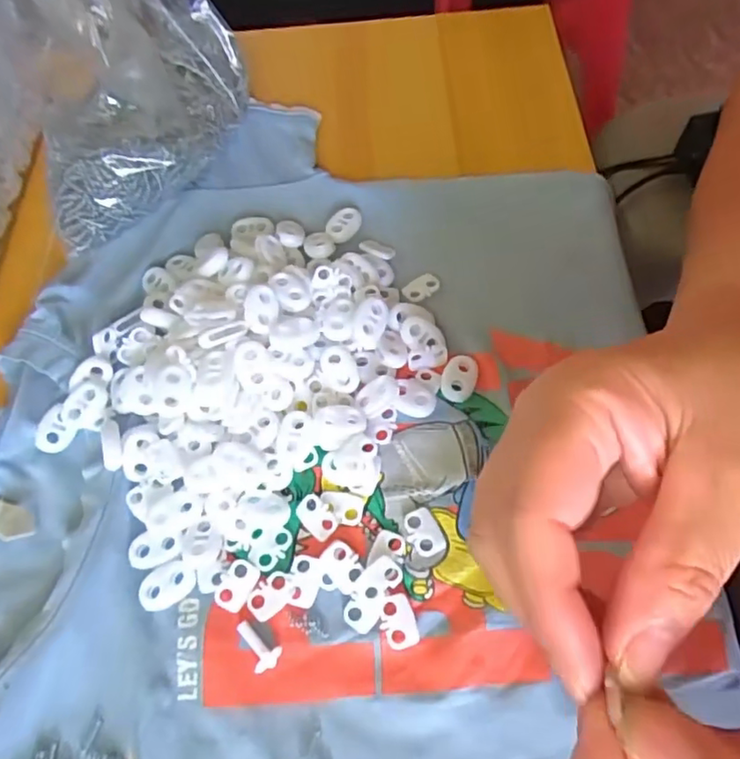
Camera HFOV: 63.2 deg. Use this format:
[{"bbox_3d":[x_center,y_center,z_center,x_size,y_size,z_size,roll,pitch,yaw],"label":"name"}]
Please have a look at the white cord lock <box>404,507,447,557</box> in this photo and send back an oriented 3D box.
[{"bbox_3d":[0.021,0.060,0.238,0.013,0.004,0.019,-25,64,-9],"label":"white cord lock"}]

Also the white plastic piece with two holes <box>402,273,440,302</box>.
[{"bbox_3d":[0.025,-0.046,0.292,0.019,0.004,0.012,-35,66,-14],"label":"white plastic piece with two holes"}]

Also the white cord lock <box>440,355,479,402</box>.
[{"bbox_3d":[0.040,-0.001,0.267,0.015,0.004,0.023,14,65,11],"label":"white cord lock"}]

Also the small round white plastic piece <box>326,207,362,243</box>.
[{"bbox_3d":[-0.013,-0.081,0.310,0.022,0.004,0.016,-41,67,-16],"label":"small round white plastic piece"}]

